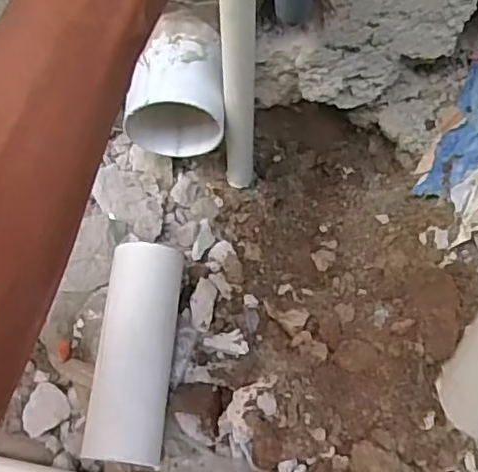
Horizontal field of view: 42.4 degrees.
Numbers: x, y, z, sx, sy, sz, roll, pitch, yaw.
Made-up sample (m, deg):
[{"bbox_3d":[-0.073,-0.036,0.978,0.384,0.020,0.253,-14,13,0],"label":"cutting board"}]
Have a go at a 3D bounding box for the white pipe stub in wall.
[{"bbox_3d":[-0.057,-0.125,0.556,0.091,0.096,0.079,3,62,1],"label":"white pipe stub in wall"}]

